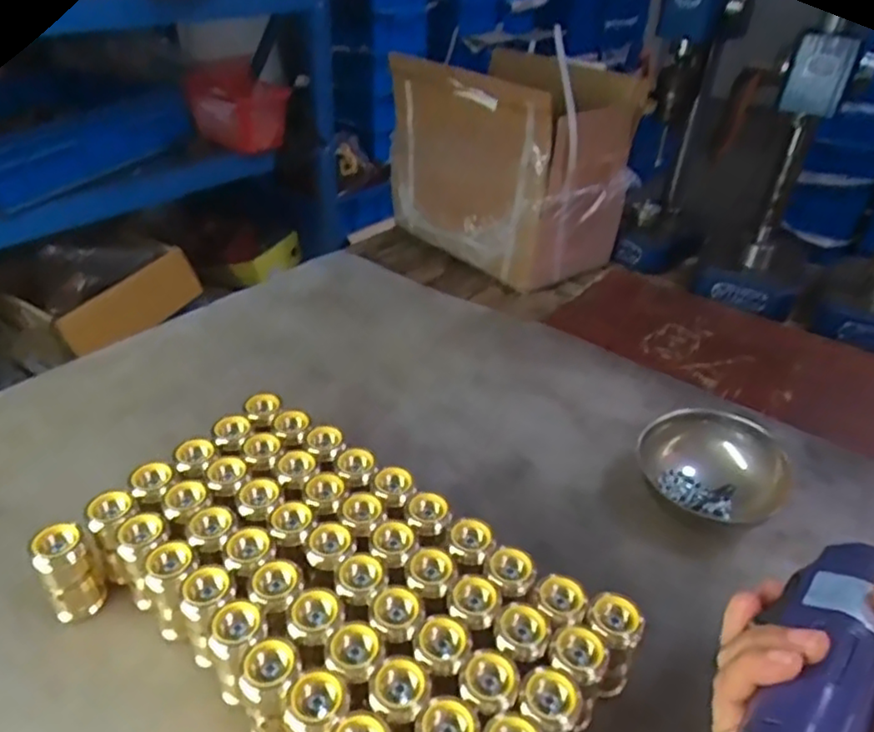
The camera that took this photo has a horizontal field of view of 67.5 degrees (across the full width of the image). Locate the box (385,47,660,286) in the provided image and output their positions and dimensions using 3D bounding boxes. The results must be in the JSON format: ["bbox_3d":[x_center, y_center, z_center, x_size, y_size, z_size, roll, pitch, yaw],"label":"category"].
[{"bbox_3d":[0.107,-0.291,0.906,0.202,0.236,0.297,-23,43,-34],"label":"box"}]

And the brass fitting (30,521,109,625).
[{"bbox_3d":[-0.233,0.131,0.415,0.029,0.064,0.022,-19,40,-28],"label":"brass fitting"}]

